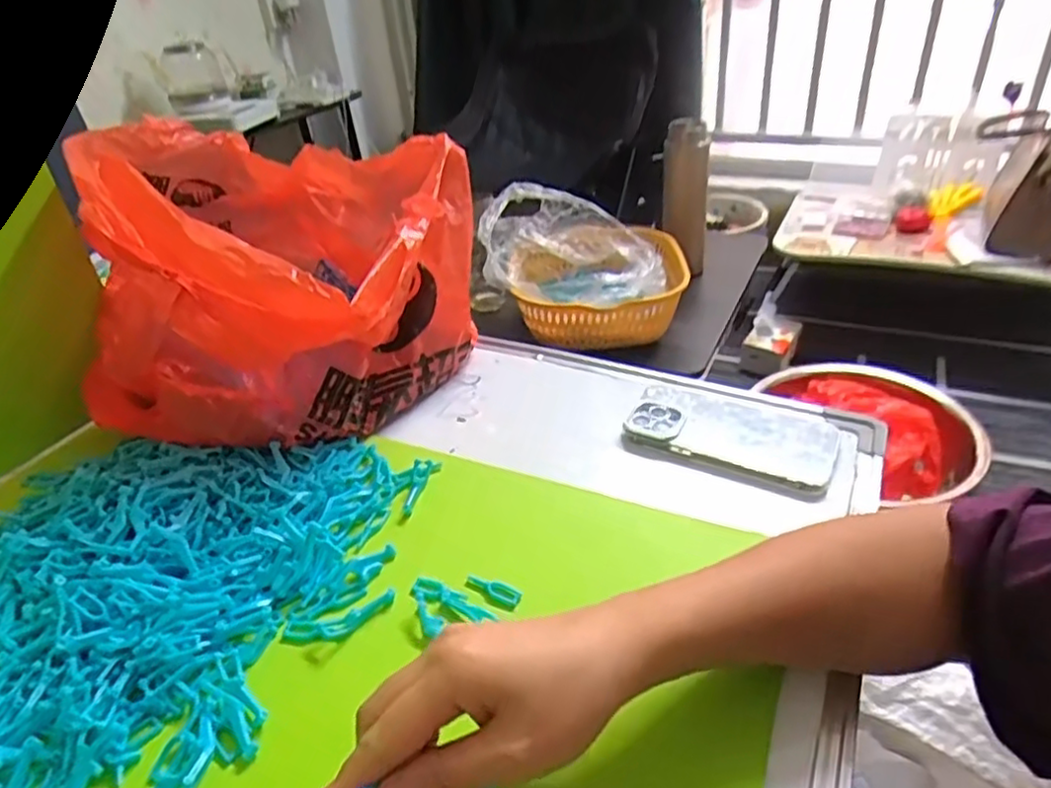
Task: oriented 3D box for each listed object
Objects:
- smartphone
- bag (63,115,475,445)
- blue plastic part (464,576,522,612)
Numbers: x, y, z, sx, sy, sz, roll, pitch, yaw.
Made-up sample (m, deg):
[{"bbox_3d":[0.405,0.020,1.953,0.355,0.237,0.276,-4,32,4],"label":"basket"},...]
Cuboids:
[{"bbox_3d":[0.171,0.036,0.564,0.165,0.017,0.091,9,35,23],"label":"smartphone"},{"bbox_3d":[-0.214,-0.100,0.593,0.307,0.180,0.274,3,35,7],"label":"bag"},{"bbox_3d":[-0.022,0.127,0.435,0.039,0.009,0.014,13,37,27],"label":"blue plastic part"}]

